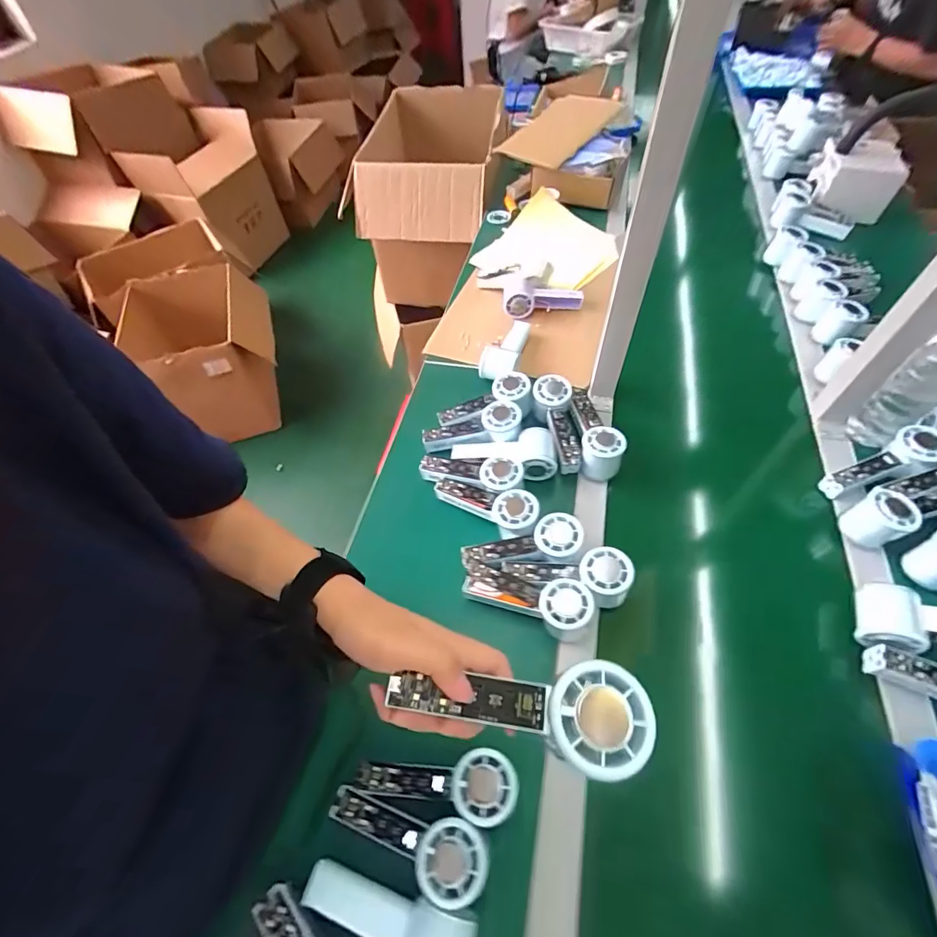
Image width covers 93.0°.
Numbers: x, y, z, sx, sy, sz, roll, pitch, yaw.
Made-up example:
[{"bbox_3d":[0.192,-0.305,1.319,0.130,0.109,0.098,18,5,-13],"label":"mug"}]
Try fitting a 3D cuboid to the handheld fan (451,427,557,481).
[{"bbox_3d":[0.051,-0.018,0.651,0.149,0.048,0.066,-2,56,2],"label":"handheld fan"}]

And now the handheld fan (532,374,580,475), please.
[{"bbox_3d":[0.136,-0.064,0.683,0.053,0.056,0.151,-9,70,-2],"label":"handheld fan"}]

